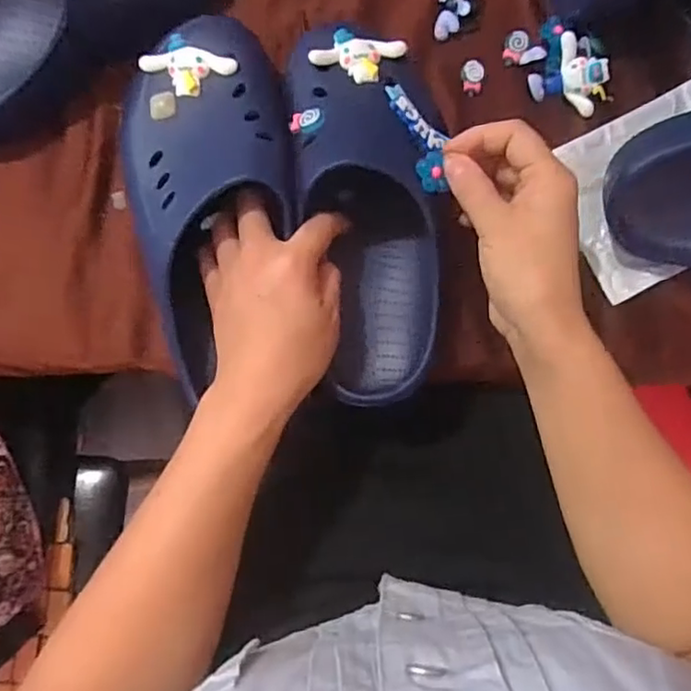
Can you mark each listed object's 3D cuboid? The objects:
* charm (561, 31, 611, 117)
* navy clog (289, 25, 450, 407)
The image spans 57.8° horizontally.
[{"bbox_3d":[0.172,-0.195,0.450,0.028,0.017,0.055,-7,82,2],"label":"charm"},{"bbox_3d":[0.019,-0.087,0.416,0.093,0.091,0.241,-6,89,2],"label":"navy clog"}]

